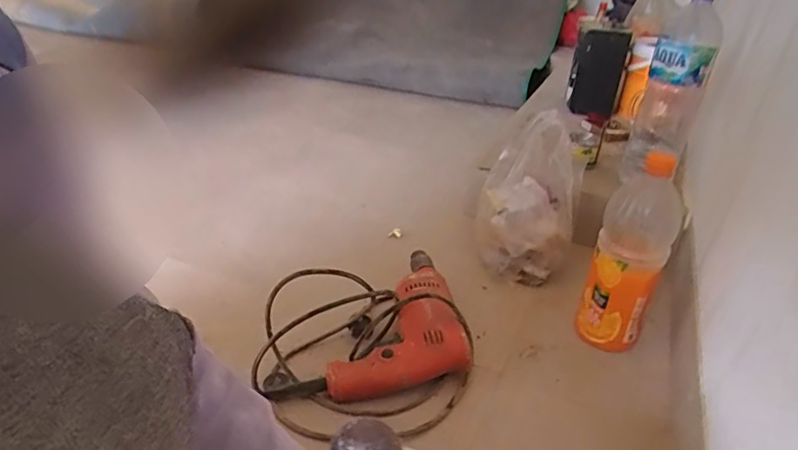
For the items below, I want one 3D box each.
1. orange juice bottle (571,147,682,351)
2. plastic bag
[{"bbox_3d":[0.286,0.041,0.666,0.082,0.244,0.066,20,33,26],"label":"orange juice bottle"},{"bbox_3d":[0.193,-0.029,0.813,0.145,0.227,0.087,6,30,3],"label":"plastic bag"}]

